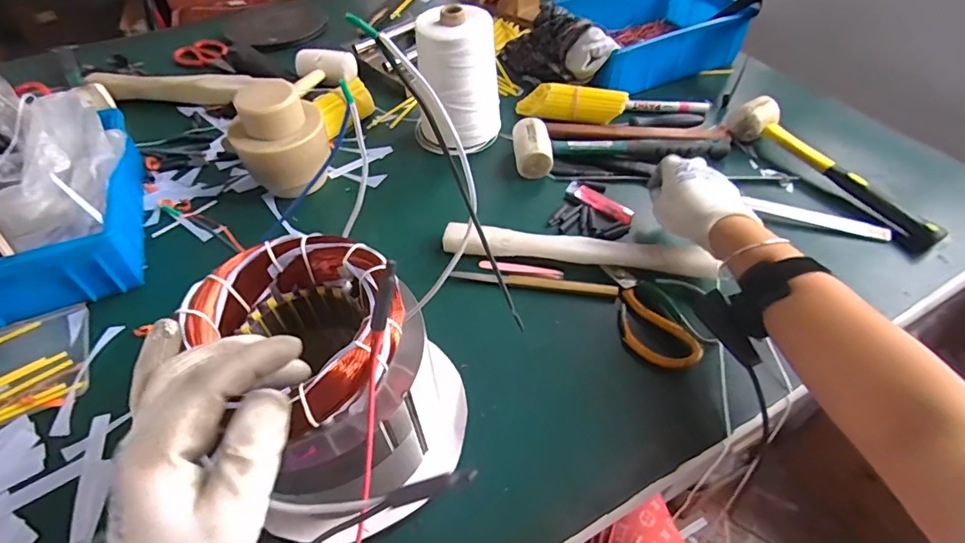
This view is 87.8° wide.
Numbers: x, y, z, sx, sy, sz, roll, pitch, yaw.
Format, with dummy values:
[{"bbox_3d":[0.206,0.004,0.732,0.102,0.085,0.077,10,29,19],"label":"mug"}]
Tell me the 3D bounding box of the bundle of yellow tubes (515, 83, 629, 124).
[{"bbox_3d":[0.129,-0.254,0.731,0.161,0.040,0.051,12,50,12],"label":"bundle of yellow tubes"}]

